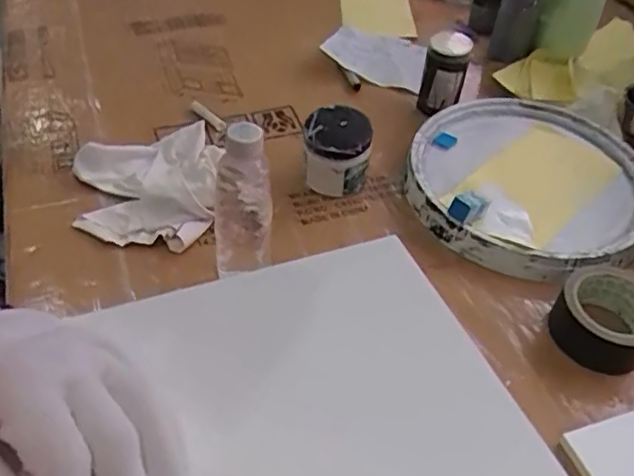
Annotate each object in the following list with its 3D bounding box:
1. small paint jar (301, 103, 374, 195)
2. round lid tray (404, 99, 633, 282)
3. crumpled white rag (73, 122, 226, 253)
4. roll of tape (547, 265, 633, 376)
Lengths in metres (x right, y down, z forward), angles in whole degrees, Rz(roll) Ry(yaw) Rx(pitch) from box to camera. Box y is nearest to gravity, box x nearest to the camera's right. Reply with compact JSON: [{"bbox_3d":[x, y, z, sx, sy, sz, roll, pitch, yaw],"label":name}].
[{"bbox_3d":[0.023,-0.098,0.719,0.076,0.086,0.074,2,45,-2],"label":"small paint jar"},{"bbox_3d":[0.244,-0.073,0.705,0.264,0.053,0.242,2,45,-2],"label":"round lid tray"},{"bbox_3d":[-0.200,-0.064,0.710,0.171,0.038,0.186,1,45,-2],"label":"crumpled white rag"},{"bbox_3d":[0.281,0.074,0.589,0.091,0.050,0.091,2,45,-2],"label":"roll of tape"}]

